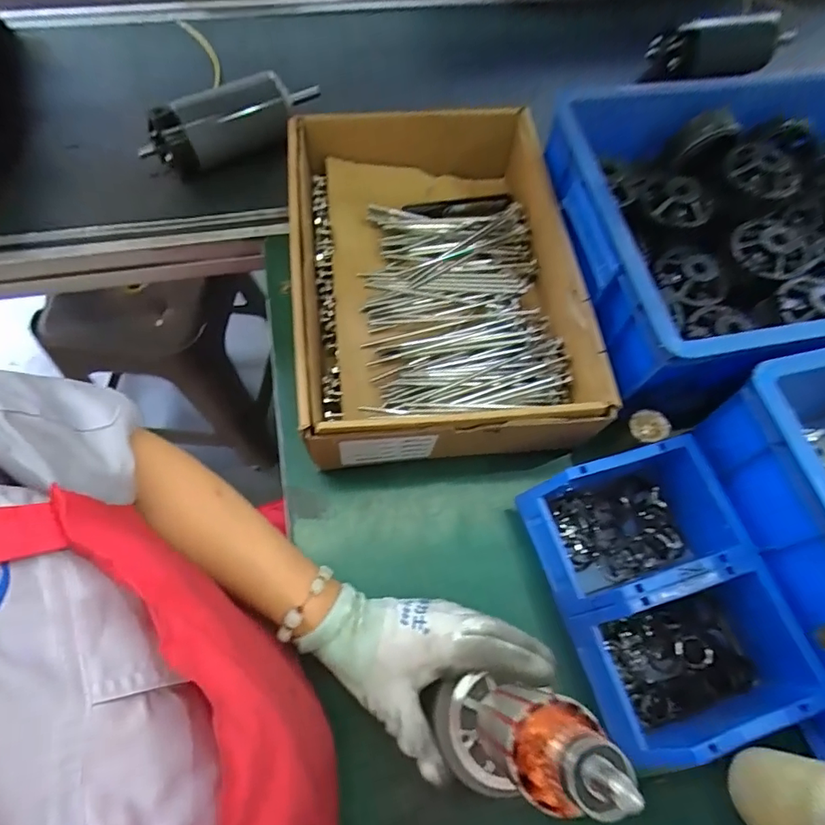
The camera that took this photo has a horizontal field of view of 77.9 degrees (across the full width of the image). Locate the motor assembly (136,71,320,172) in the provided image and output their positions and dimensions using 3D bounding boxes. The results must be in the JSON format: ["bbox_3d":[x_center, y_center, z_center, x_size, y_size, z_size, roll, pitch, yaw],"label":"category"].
[{"bbox_3d":[-0.221,-0.363,0.643,0.222,0.071,0.058,-36,72,-17],"label":"motor assembly"}]

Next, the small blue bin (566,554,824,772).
[{"bbox_3d":[0.214,0.190,0.399,0.154,0.075,0.110,-14,67,-9],"label":"small blue bin"}]

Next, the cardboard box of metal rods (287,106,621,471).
[{"bbox_3d":[0.021,-0.144,0.519,0.262,0.083,0.381,-5,66,-5],"label":"cardboard box of metal rods"}]

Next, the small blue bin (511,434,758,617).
[{"bbox_3d":[0.183,0.098,0.439,0.155,0.073,0.105,-15,67,-9],"label":"small blue bin"}]

